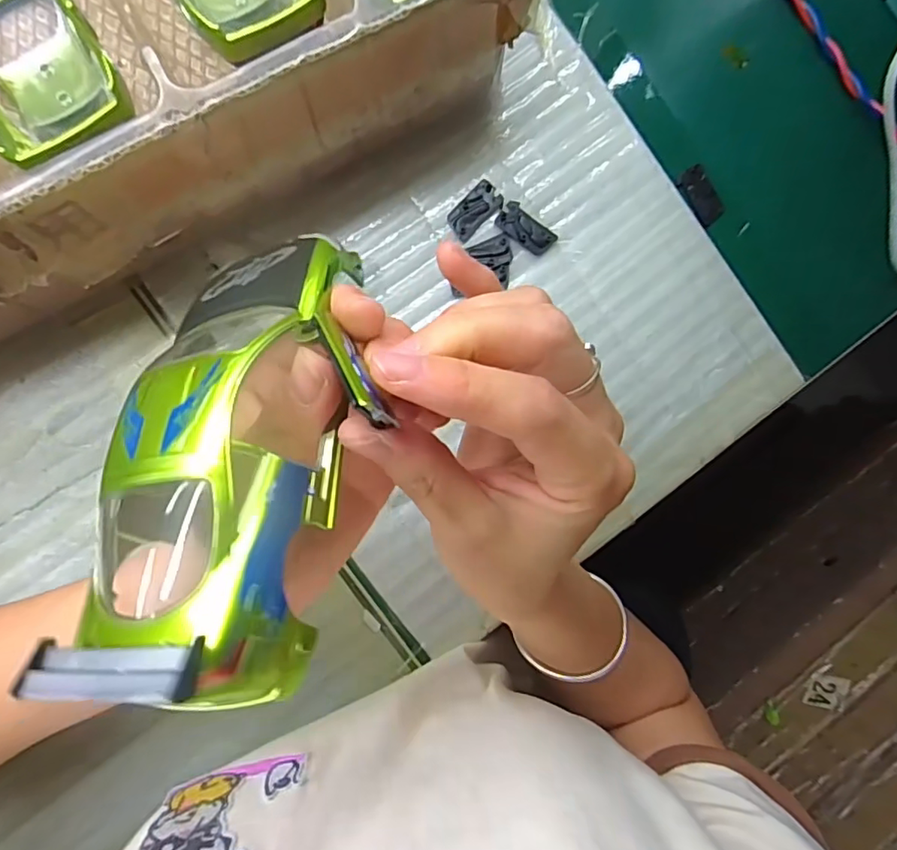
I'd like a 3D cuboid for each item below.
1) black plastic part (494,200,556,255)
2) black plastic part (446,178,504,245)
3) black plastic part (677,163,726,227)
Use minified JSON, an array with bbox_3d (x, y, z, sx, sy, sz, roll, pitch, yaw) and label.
[{"bbox_3d":[0.044,-0.110,0.307,0.033,0.004,0.018,39,86,-6],"label":"black plastic part"},{"bbox_3d":[0.015,-0.120,0.304,0.034,0.004,0.018,-45,95,-5],"label":"black plastic part"},{"bbox_3d":[0.150,-0.136,0.323,0.017,0.004,0.034,-31,94,-6],"label":"black plastic part"}]

